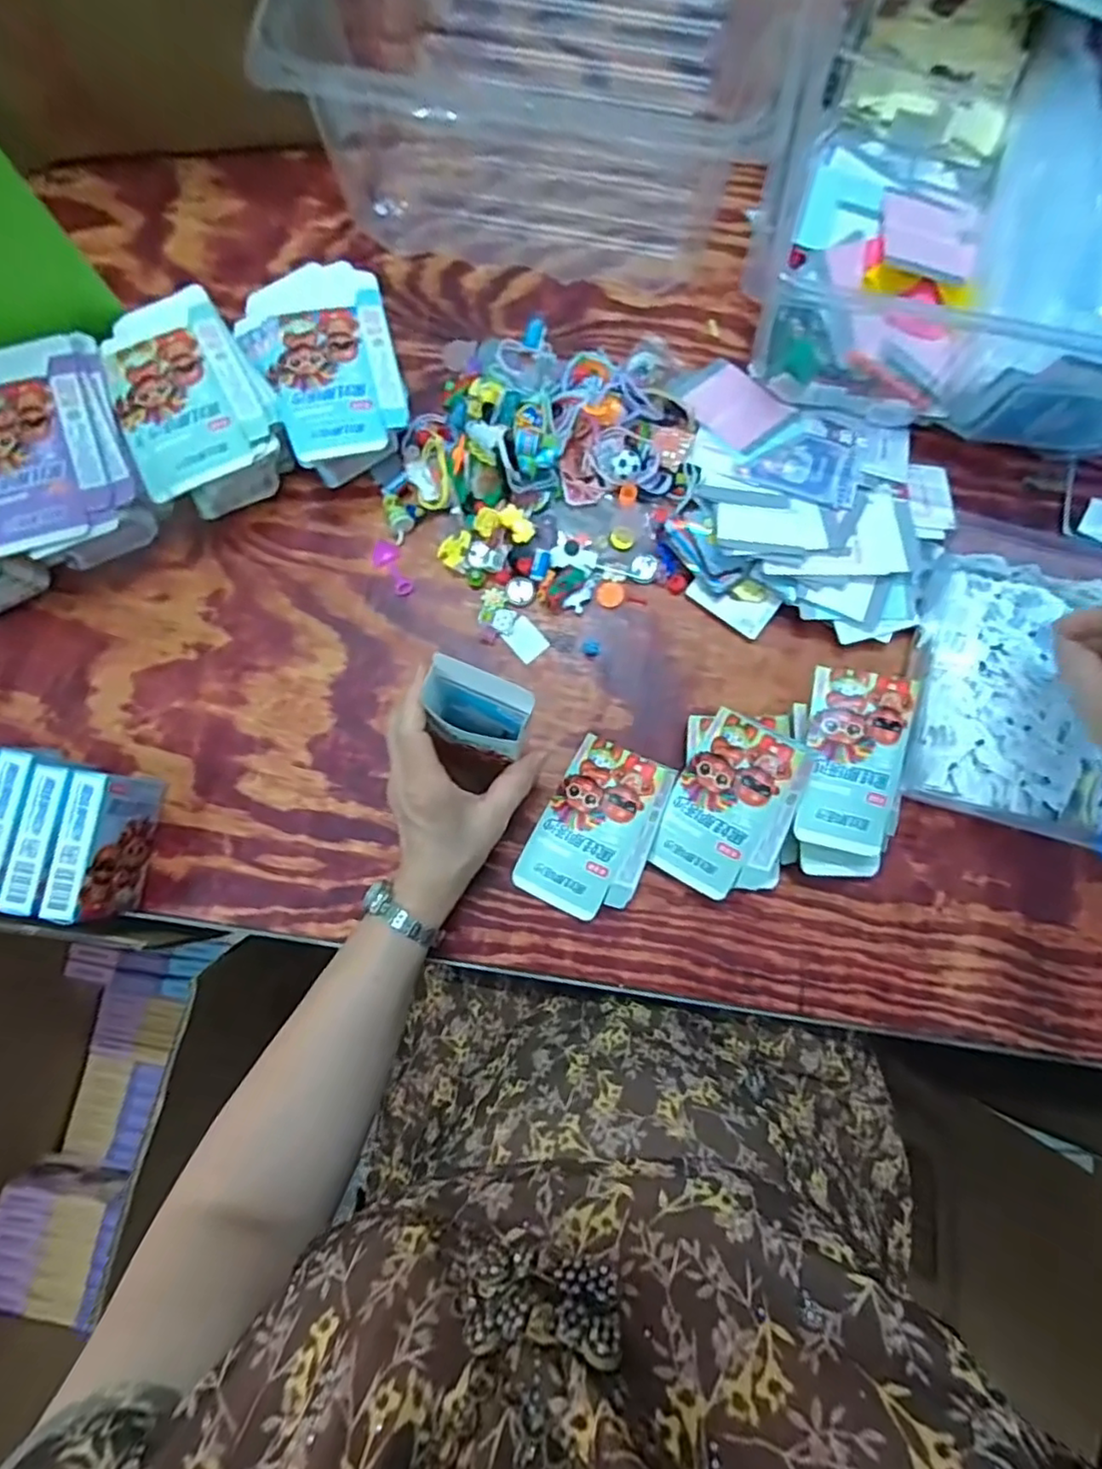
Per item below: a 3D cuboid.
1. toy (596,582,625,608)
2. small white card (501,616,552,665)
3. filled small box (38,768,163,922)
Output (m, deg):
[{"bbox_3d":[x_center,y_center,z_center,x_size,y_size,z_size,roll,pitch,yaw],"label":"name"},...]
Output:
[{"bbox_3d":[0.046,-0.109,0.503,0.021,0.004,0.020,0,79,-1],"label":"toy"},{"bbox_3d":[-0.019,-0.073,0.497,0.025,0.004,0.031,-43,83,-8],"label":"small white card"},{"bbox_3d":[-0.296,0.075,0.437,0.027,0.067,0.093,8,79,1],"label":"filled small box"}]

